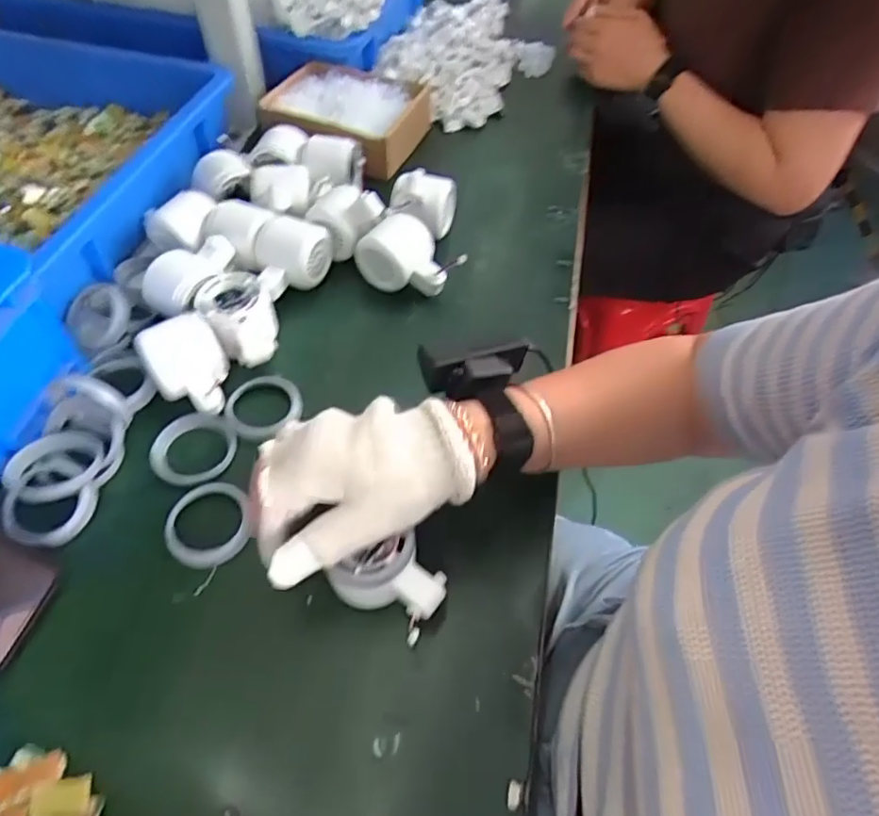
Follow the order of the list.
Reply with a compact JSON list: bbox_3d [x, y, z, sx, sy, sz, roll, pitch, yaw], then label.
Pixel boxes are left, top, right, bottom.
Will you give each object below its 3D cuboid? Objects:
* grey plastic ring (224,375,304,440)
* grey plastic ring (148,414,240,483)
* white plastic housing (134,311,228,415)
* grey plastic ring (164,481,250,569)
[{"bbox_3d":[-0.141,-0.002,0.461,0.058,0.010,0.055,1,54,-2],"label":"grey plastic ring"},{"bbox_3d":[-0.188,0.033,0.444,0.063,0.011,0.058,1,54,-2],"label":"grey plastic ring"},{"bbox_3d":[-0.197,-0.033,0.455,0.055,0.040,0.070,-32,63,-21],"label":"white plastic housing"},{"bbox_3d":[-0.163,0.081,0.406,0.057,0.007,0.062,1,54,-2],"label":"grey plastic ring"}]

